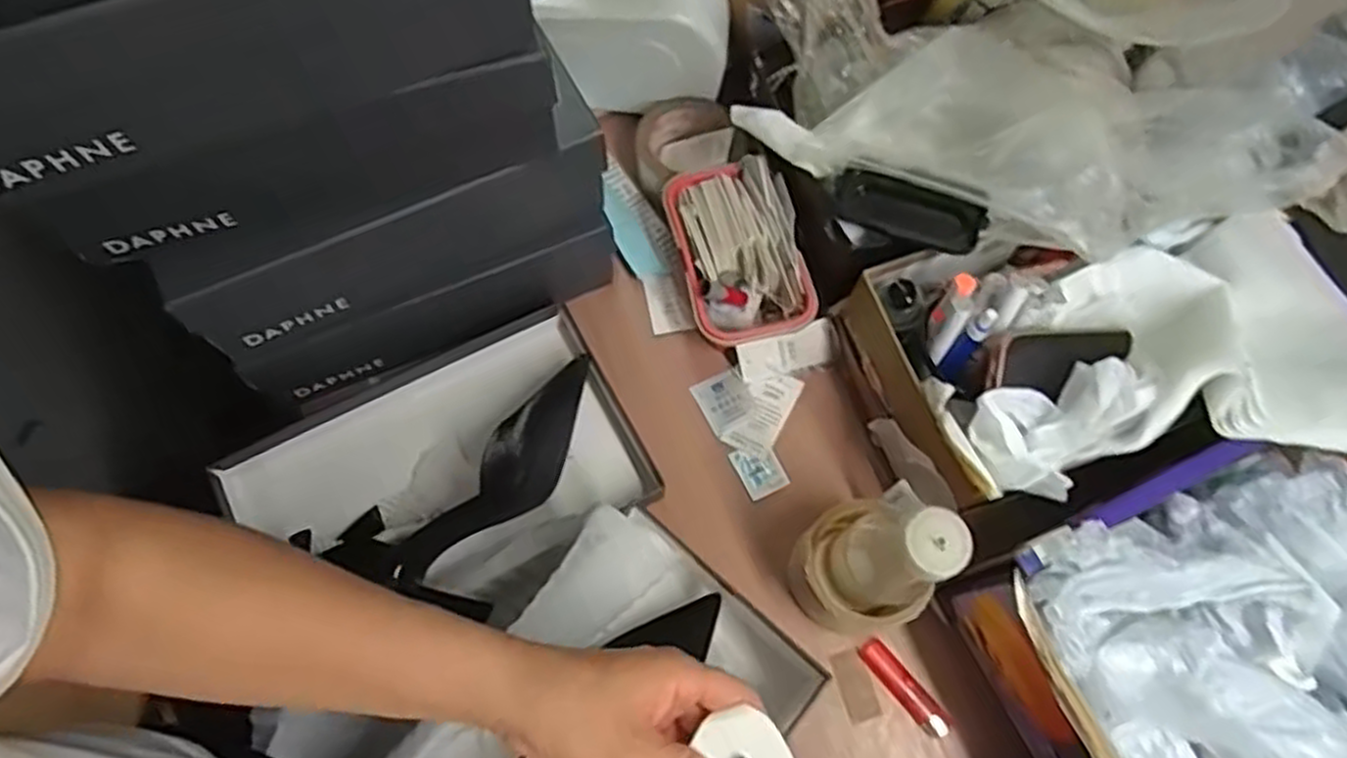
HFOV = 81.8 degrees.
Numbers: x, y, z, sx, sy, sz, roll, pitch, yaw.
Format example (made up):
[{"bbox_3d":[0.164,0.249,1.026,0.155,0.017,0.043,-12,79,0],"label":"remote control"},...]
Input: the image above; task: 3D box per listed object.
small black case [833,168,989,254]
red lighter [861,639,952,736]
[{"bbox_3d":[0.175,-0.126,0.589,0.109,0.041,0.023,22,33,19],"label":"small black case"},{"bbox_3d":[0.173,0.230,0.580,0.022,0.011,0.080,-38,74,-14],"label":"red lighter"}]

